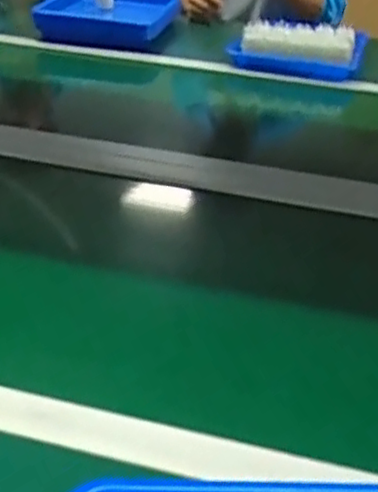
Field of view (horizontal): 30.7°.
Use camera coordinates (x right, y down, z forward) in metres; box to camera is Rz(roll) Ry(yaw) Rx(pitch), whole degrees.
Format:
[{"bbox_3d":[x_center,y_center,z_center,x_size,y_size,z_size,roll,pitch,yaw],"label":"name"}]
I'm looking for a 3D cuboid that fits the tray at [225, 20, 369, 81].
[{"bbox_3d":[0.227,-0.409,1.404,0.243,0.069,0.210,14,32,16],"label":"tray"}]

